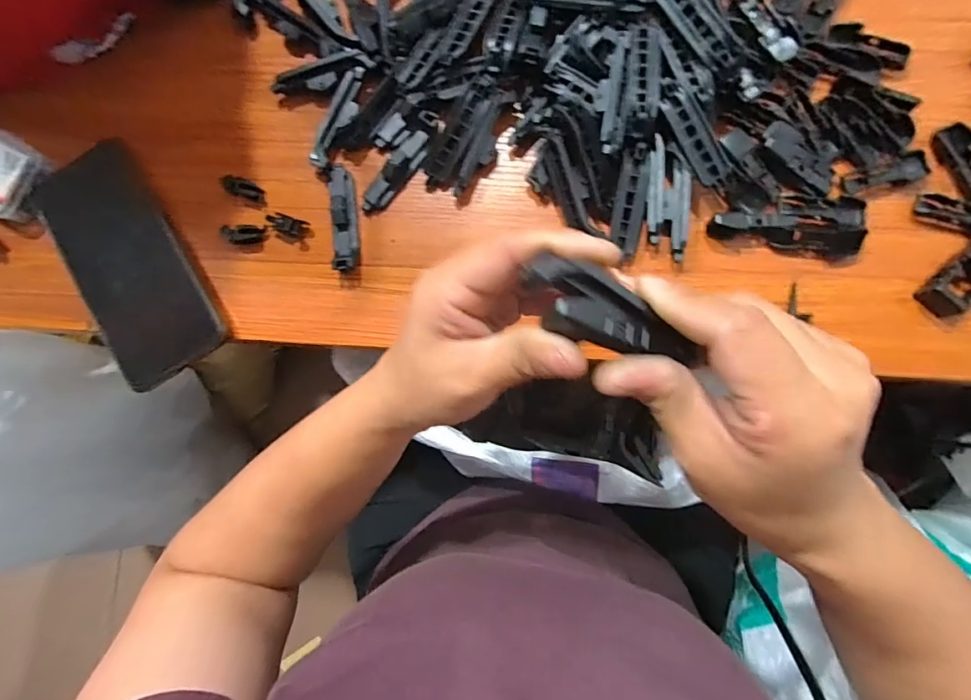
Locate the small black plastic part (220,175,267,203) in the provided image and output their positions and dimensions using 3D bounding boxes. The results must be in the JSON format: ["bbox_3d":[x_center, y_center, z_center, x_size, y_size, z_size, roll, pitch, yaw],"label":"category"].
[{"bbox_3d":[-0.166,-0.112,0.330,0.028,0.012,0.012,21,88,6],"label":"small black plastic part"}]

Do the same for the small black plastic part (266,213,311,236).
[{"bbox_3d":[-0.136,-0.086,0.329,0.028,0.006,0.012,17,87,6],"label":"small black plastic part"}]

